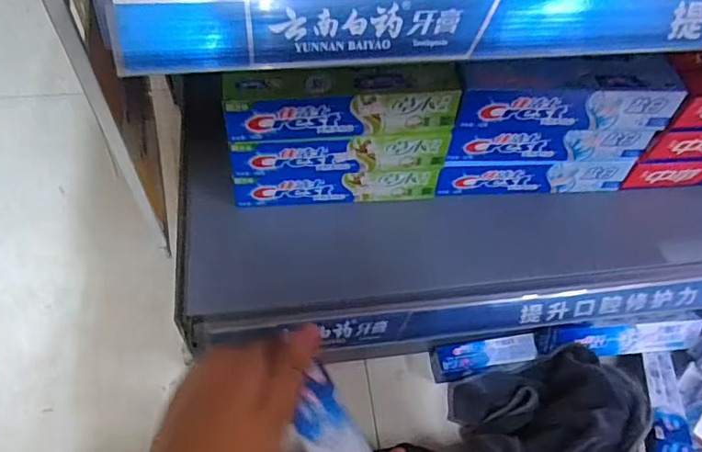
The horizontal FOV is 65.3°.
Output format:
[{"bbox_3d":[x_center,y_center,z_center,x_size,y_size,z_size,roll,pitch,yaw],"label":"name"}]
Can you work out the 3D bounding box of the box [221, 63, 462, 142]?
[{"bbox_3d":[-0.007,-0.116,0.508,0.211,0.053,0.041,-4,57,-7],"label":"box"}]

